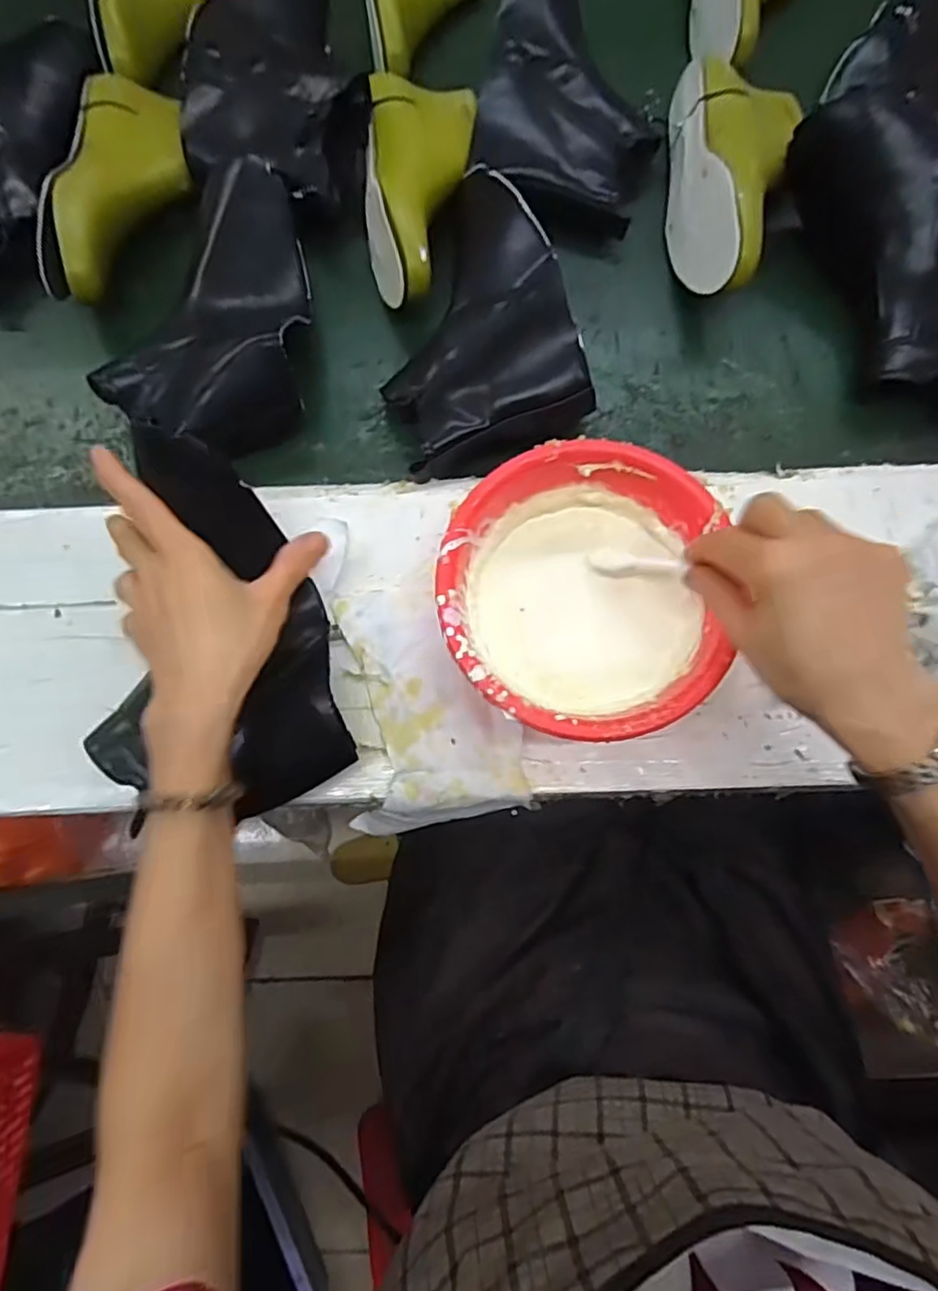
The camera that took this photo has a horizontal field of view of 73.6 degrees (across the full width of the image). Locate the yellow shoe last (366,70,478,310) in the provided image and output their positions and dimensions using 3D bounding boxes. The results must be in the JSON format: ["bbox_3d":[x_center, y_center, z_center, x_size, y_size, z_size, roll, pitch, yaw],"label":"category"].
[{"bbox_3d":[-0.050,-0.411,0.550,0.099,0.064,0.250,3,78,2],"label":"yellow shoe last"}]

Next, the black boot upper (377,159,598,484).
[{"bbox_3d":[0.000,-0.264,0.520,0.146,0.078,0.263,-14,78,-2],"label":"black boot upper"}]

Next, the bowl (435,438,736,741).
[{"bbox_3d":[0.071,-0.032,0.430,0.171,0.072,0.187,0,78,1],"label":"bowl"}]

